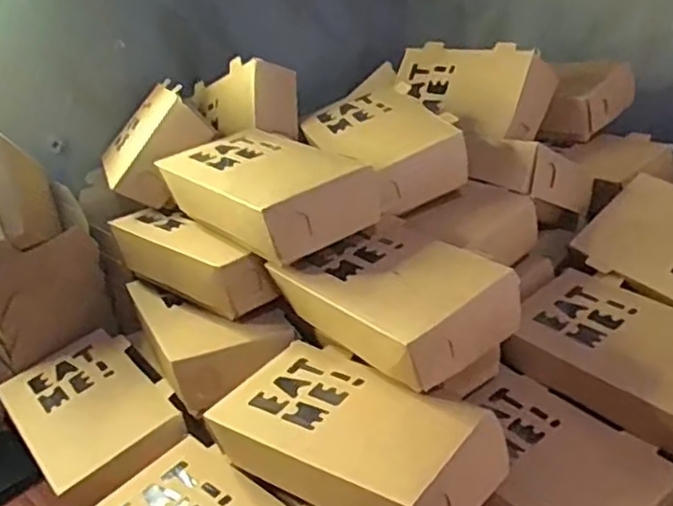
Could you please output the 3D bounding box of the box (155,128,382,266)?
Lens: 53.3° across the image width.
[{"bbox_3d":[-0.051,-0.045,0.483,0.100,0.047,0.148,-21,31,-30],"label":"box"}]

